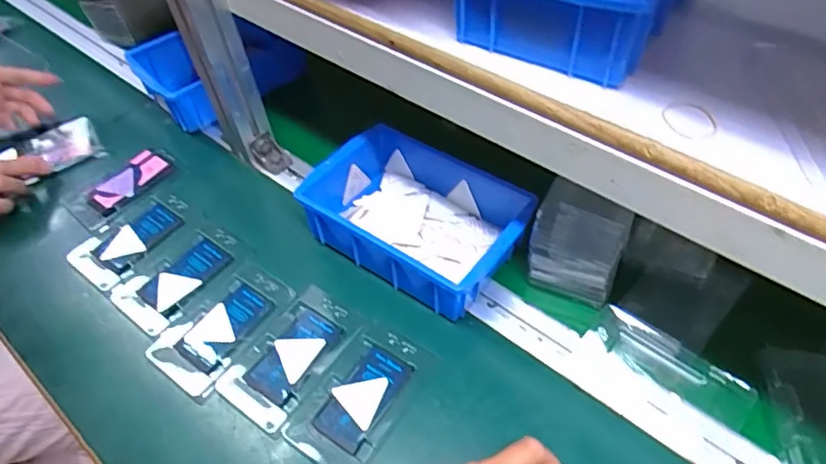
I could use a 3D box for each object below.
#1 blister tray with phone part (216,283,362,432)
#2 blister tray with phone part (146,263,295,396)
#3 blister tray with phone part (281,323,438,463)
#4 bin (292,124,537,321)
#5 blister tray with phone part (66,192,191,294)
[{"bbox_3d":[-0.107,0.107,0.500,0.073,0.010,0.122,29,58,25],"label":"blister tray with phone part"},{"bbox_3d":[-0.176,0.087,0.528,0.070,0.013,0.128,31,59,26],"label":"blister tray with phone part"},{"bbox_3d":[-0.042,0.137,0.471,0.073,0.014,0.126,27,57,24],"label":"blister tray with phone part"},{"bbox_3d":[0.005,-0.018,0.558,0.203,0.066,0.147,32,59,27],"label":"bin"},{"bbox_3d":[-0.300,0.004,0.605,0.076,0.013,0.122,31,58,26],"label":"blister tray with phone part"}]

